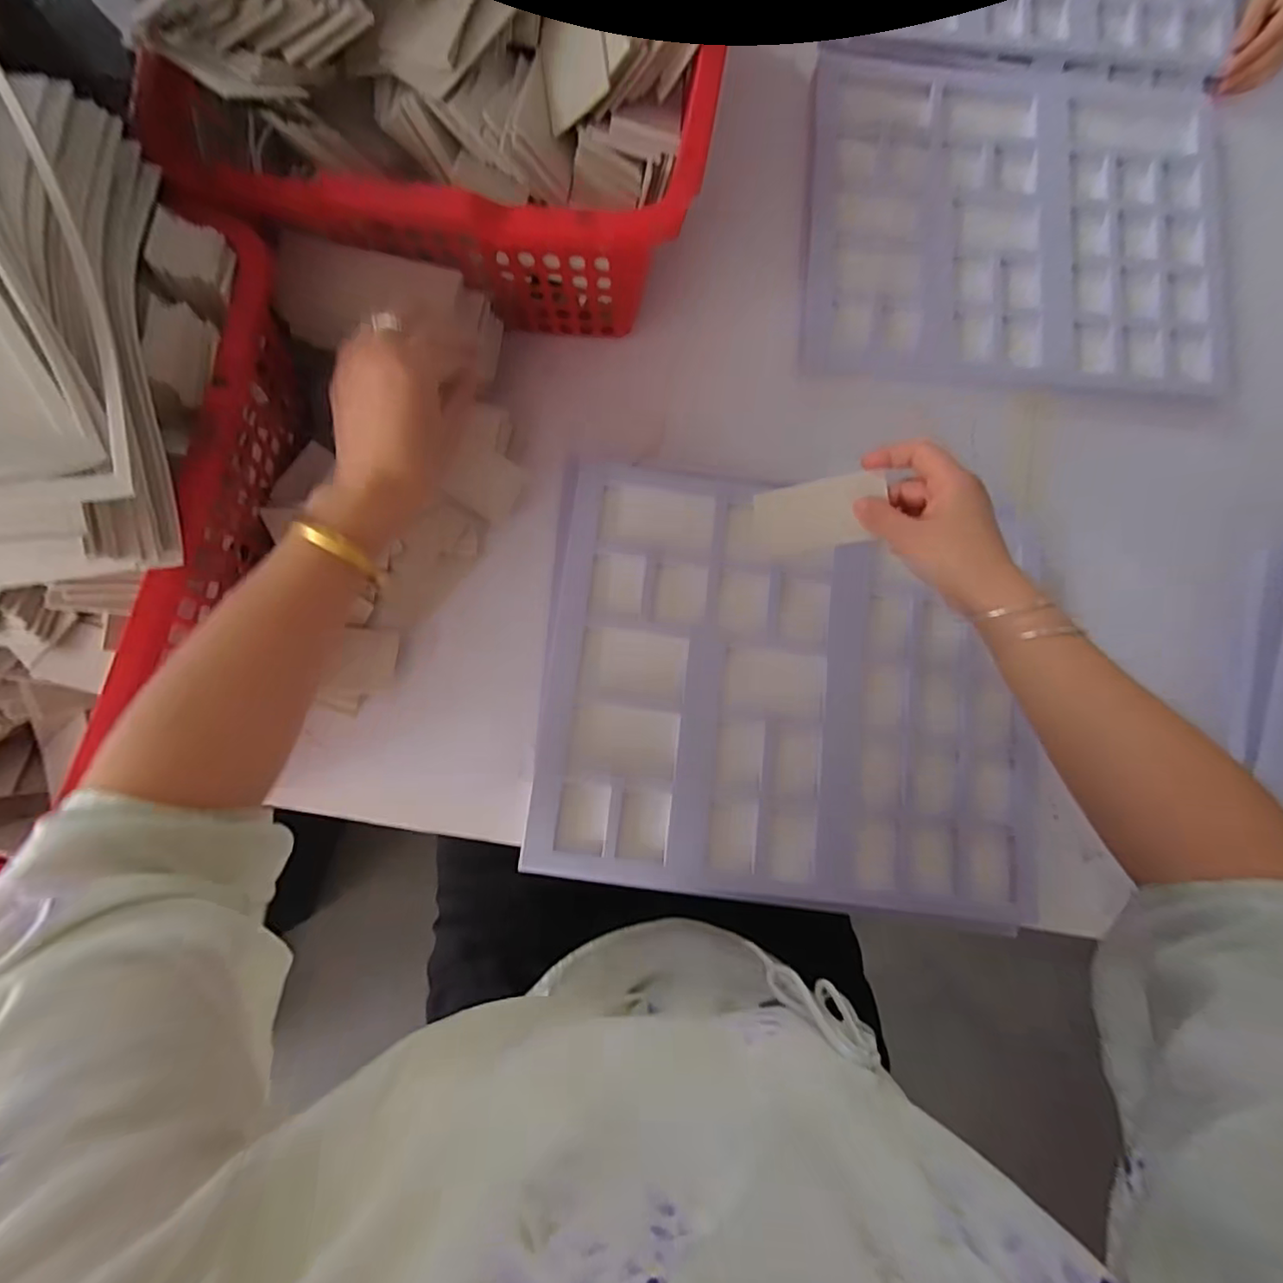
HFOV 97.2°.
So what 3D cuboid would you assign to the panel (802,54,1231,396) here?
[{"bbox_3d":[0.380,-0.438,0.577,0.418,0.029,0.357,4,82,-4],"label":"panel"}]

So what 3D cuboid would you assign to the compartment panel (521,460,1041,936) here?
[{"bbox_3d":[0.130,0.038,0.488,0.425,0.016,0.351,8,82,-3],"label":"compartment panel"}]

